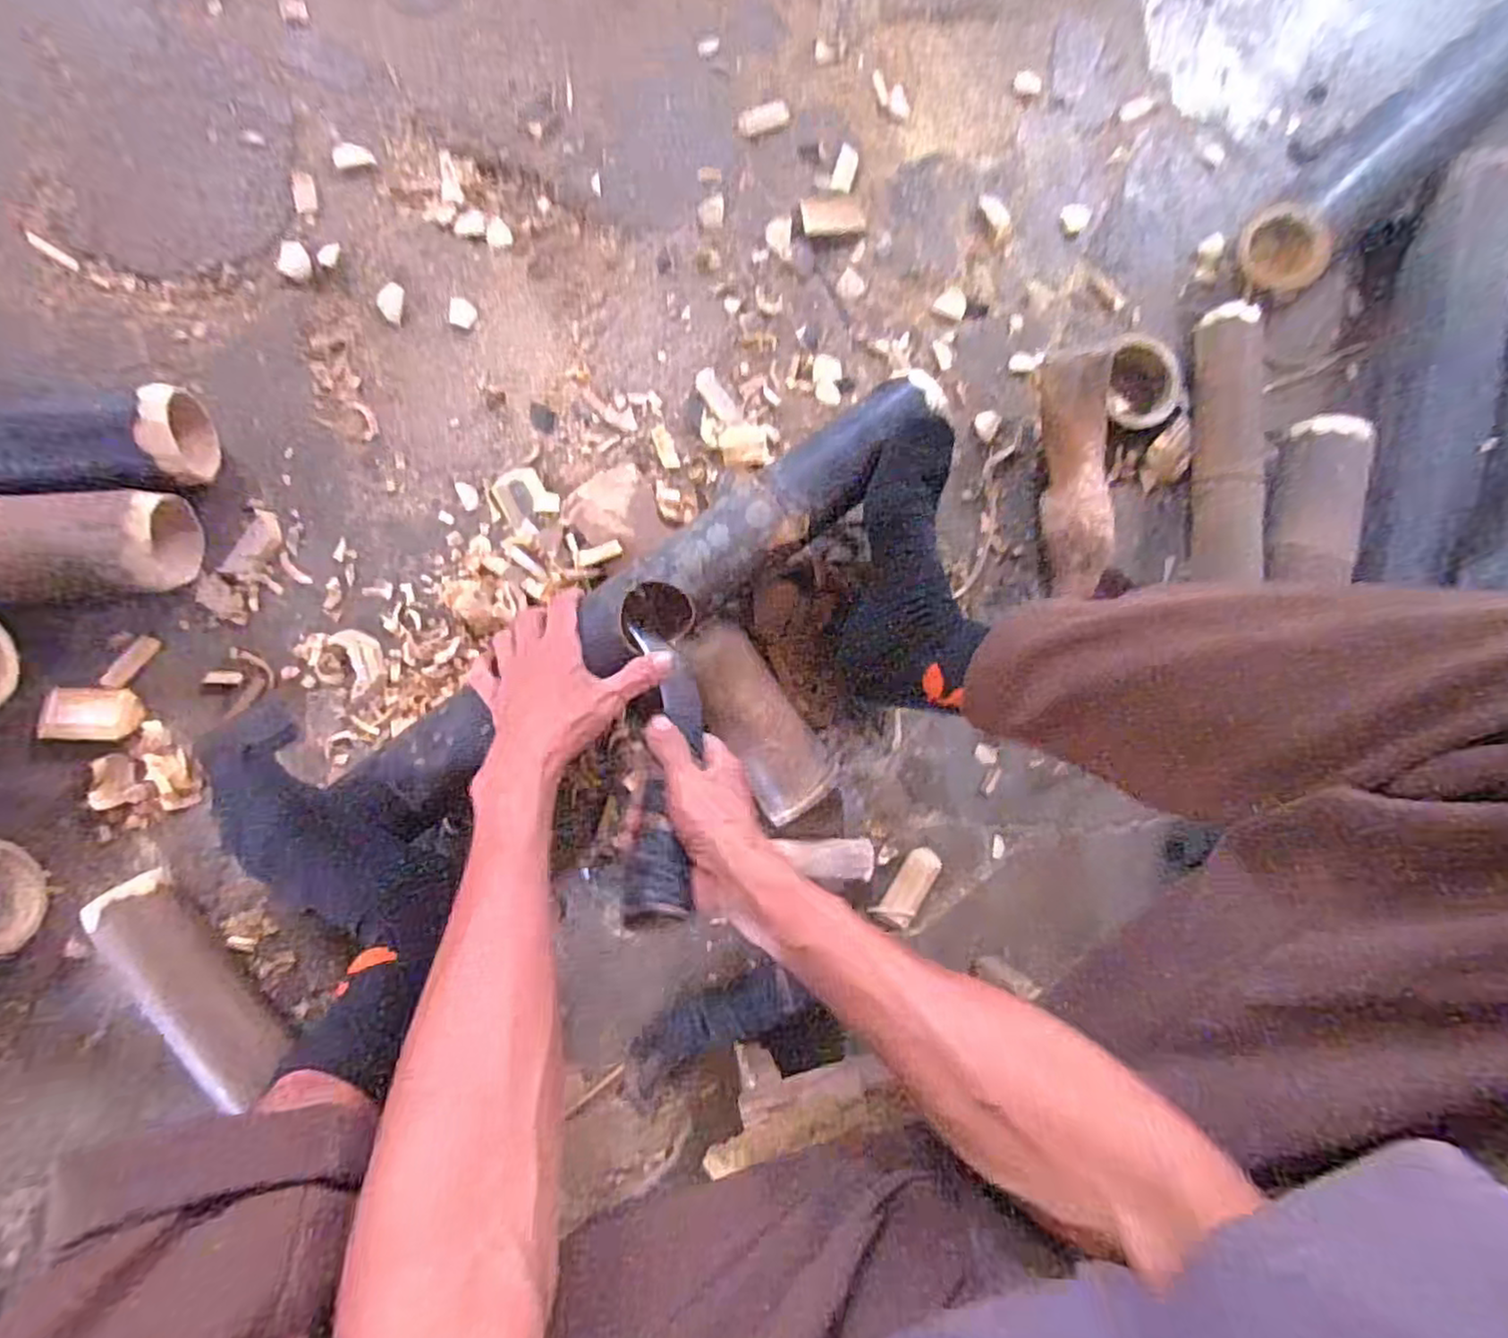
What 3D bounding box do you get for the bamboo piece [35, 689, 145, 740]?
[{"bbox_3d":[-0.477,0.032,0.516,0.057,0.010,0.037,1,88,-8],"label":"bamboo piece"}]

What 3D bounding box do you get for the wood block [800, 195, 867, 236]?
[{"bbox_3d":[0.070,-0.397,0.627,0.059,0.007,0.033,-13,90,-8],"label":"wood block"}]

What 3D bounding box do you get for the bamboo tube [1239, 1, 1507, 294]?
[{"bbox_3d":[0.841,-0.694,0.709,0.978,0.086,0.087,-42,94,-7],"label":"bamboo tube"}]

